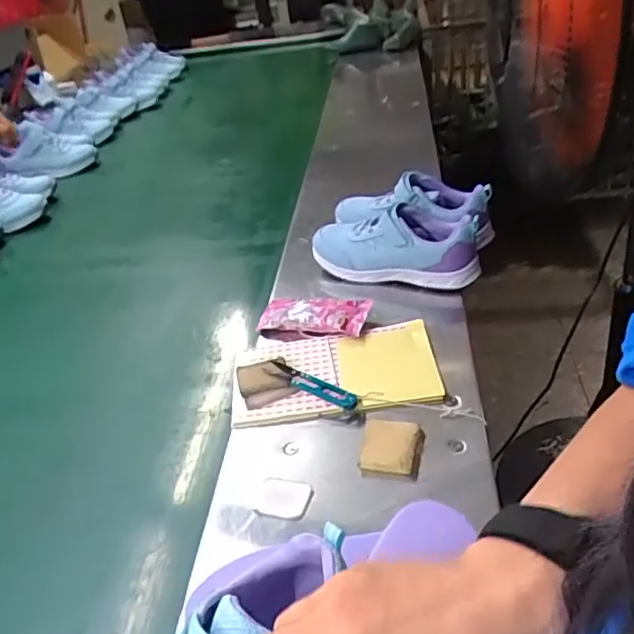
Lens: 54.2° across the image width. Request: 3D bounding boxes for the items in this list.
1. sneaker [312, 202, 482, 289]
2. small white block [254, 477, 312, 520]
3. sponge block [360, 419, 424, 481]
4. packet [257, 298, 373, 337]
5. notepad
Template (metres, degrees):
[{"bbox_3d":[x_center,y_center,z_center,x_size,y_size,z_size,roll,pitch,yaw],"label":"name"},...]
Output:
[{"bbox_3d":[0.097,-0.088,0.788,0.212,0.097,0.074,7,37,19],"label":"sneaker"},{"bbox_3d":[-0.028,0.154,0.529,0.043,0.004,0.041,4,36,15],"label":"small white block"},{"bbox_3d":[0.067,0.117,0.557,0.052,0.016,0.061,2,36,13],"label":"sponge block"},{"bbox_3d":[-0.006,-0.002,0.725,0.130,0.030,0.053,4,36,16],"label":"packet"},{"bbox_3d":[0.018,0.056,0.648,0.209,0.020,0.119,-7,35,1],"label":"notepad"}]

